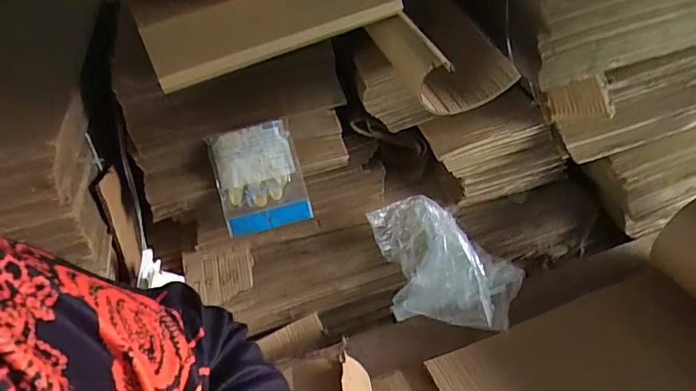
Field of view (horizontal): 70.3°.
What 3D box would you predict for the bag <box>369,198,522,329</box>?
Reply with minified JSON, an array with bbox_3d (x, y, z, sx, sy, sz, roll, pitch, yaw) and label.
[{"bbox_3d":[0.163,0.110,0.852,0.263,0.171,0.158,12,42,18],"label":"bag"}]

